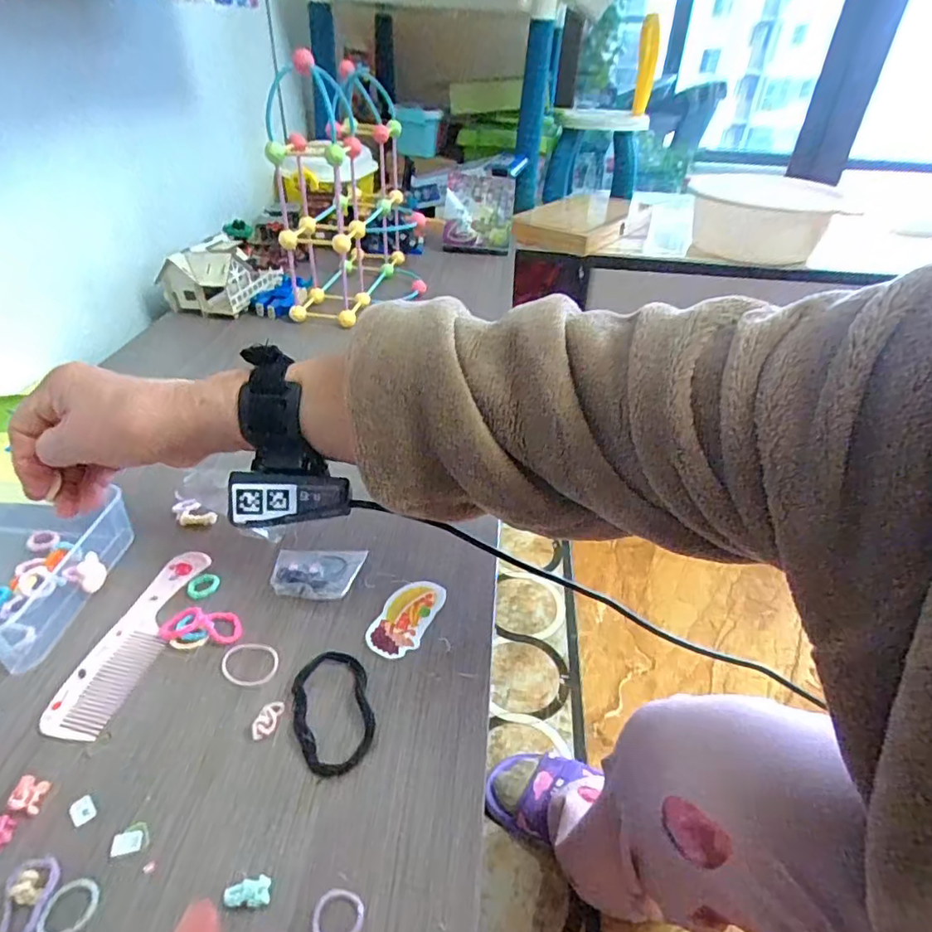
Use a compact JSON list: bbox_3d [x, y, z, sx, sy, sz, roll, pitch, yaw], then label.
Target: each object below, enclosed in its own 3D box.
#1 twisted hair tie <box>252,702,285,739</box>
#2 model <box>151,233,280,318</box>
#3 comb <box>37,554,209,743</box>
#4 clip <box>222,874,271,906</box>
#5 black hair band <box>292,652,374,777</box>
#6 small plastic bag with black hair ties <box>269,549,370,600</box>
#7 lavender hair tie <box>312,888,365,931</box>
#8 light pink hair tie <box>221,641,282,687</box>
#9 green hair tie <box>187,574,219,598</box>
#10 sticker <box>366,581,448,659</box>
[{"bbox_3d":[-0.109,0.140,0.312,0.009,0.007,0.022,12,37,11],"label":"twisted hair tie"},{"bbox_3d":[-0.333,-0.264,0.777,0.098,0.067,0.147,9,37,7],"label":"model"},{"bbox_3d":[-0.202,0.104,0.352,0.038,0.006,0.130,10,37,8],"label":"comb"},{"bbox_3d":[-0.096,0.188,0.250,0.019,0.007,0.011,-4,37,-11],"label":"clip"},{"bbox_3d":[-0.074,0.136,0.317,0.041,0.011,0.068,-7,38,-14],"label":"black hair band"},{"bbox_3d":[-0.104,0.073,0.391,0.059,0.018,0.052,6,36,3],"label":"small plastic bag with black hair ties"},{"bbox_3d":[-0.056,0.195,0.245,0.022,0.004,0.021,2,36,-2],"label":"lavender hair tie"},{"bbox_3d":[-0.130,0.119,0.343,0.033,0.004,0.030,9,37,6],"label":"light pink hair tie"},{"bbox_3d":[-0.179,0.081,0.387,0.019,0.006,0.018,2,36,-2],"label":"green hair tie"},{"bbox_3d":[-0.039,0.099,0.376,0.034,0.004,0.065,16,38,16],"label":"sticker"}]

